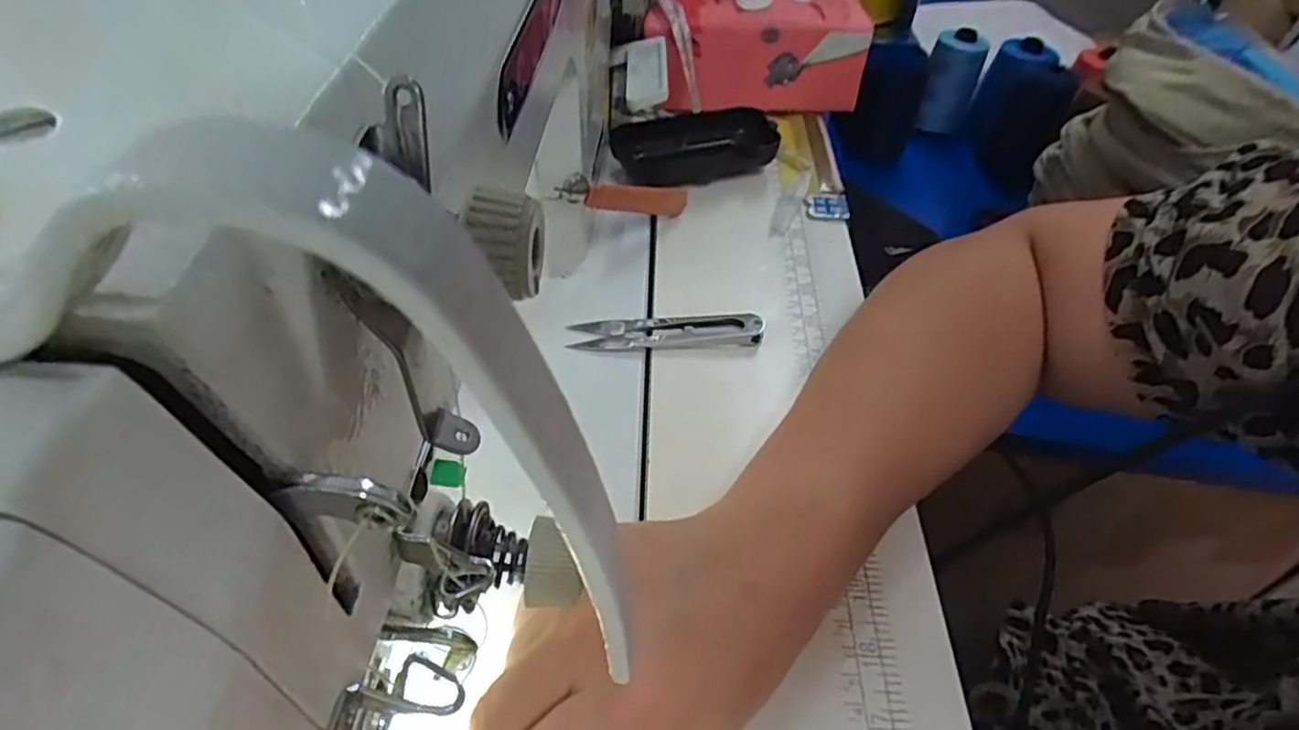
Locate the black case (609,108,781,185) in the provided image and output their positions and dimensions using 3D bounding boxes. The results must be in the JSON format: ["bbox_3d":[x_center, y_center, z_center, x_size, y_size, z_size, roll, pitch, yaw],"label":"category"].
[{"bbox_3d":[0.032,-0.150,0.461,0.112,0.026,0.050,-2,48,-11],"label":"black case"}]

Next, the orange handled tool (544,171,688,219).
[{"bbox_3d":[-0.014,-0.095,0.386,0.009,0.017,0.118,36,26,25],"label":"orange handled tool"}]

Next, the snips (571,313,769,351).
[{"bbox_3d":[0.009,-0.019,0.366,0.100,0.011,0.022,5,47,-5],"label":"snips"}]

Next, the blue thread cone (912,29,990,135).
[{"bbox_3d":[0.359,-0.337,0.814,0.057,0.112,0.056,26,49,14],"label":"blue thread cone"}]

